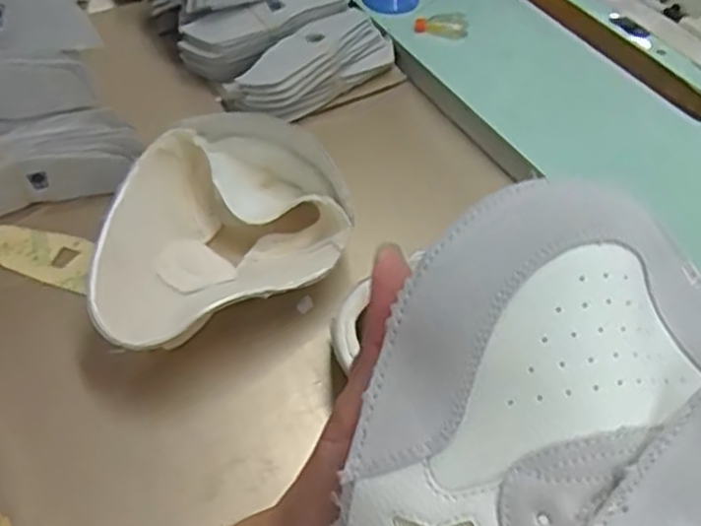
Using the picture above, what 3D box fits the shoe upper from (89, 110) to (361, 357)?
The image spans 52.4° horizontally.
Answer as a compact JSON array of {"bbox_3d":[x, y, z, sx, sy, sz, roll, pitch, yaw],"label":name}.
[{"bbox_3d":[-0.116,-0.017,0.603,0.158,0.089,0.231,12,50,9],"label":"shoe upper"}]

